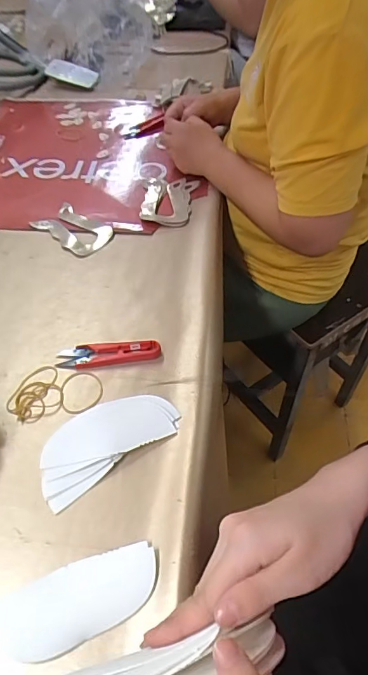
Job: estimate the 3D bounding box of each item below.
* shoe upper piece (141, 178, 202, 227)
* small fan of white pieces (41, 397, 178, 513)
[{"bbox_3d":[-0.027,-0.215,0.719,0.086,0.009,0.117,8,51,7],"label":"shoe upper piece"},{"bbox_3d":[-0.080,0.099,0.465,0.144,0.011,0.070,-29,56,-21],"label":"small fan of white pieces"}]

